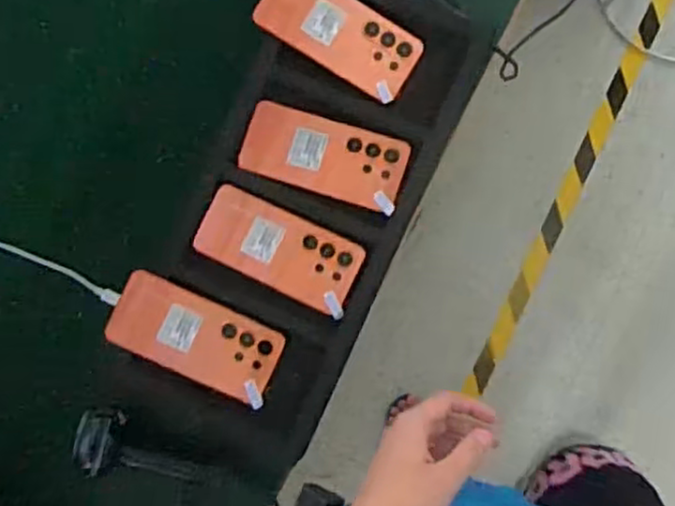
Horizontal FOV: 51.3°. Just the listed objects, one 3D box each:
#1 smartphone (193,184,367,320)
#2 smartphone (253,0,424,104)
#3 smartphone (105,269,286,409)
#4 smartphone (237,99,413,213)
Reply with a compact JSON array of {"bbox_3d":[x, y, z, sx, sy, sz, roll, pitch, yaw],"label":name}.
[{"bbox_3d":[-0.061,-0.005,0.740,0.177,0.005,0.080,24,86,8],"label":"smartphone"},{"bbox_3d":[0.003,-0.234,0.745,0.172,0.011,0.079,31,87,-5],"label":"smartphone"},{"bbox_3d":[-0.146,0.088,0.724,0.175,0.006,0.082,24,85,1],"label":"smartphone"},{"bbox_3d":[-0.013,-0.104,0.742,0.173,0.012,0.082,17,85,8],"label":"smartphone"}]

